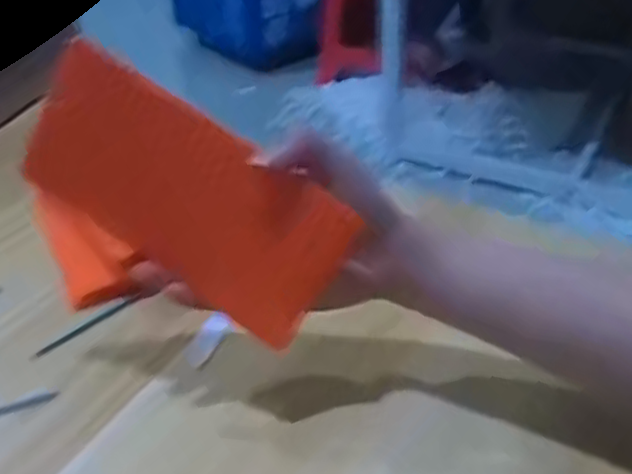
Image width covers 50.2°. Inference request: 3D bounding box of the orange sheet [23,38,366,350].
[{"bbox_3d":[-0.075,-0.024,0.394,0.189,0.091,0.013,34,16,-1],"label":"orange sheet"}]

